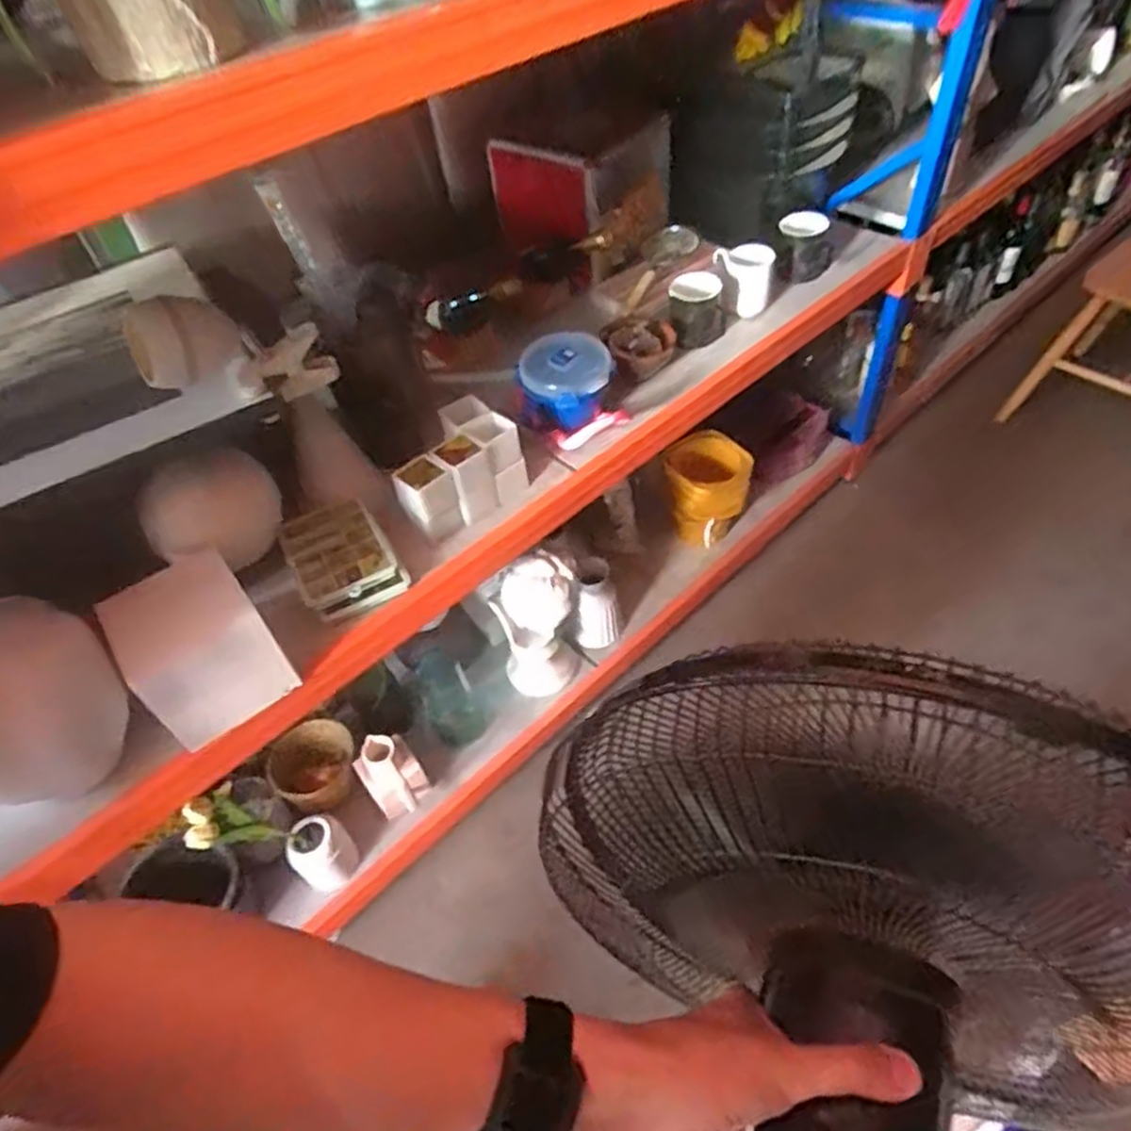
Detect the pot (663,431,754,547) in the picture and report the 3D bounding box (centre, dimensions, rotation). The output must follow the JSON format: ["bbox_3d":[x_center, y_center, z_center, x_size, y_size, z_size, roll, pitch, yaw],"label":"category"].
[{"bbox_3d":[0.311,-0.167,1.645,0.177,0.198,0.161,-4,48,4],"label":"pot"}]

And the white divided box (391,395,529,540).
[{"bbox_3d":[-0.167,-0.137,1.085,0.184,0.122,0.124,-33,53,-21],"label":"white divided box"}]

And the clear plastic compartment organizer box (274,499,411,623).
[{"bbox_3d":[-0.309,-0.013,1.027,0.127,0.052,0.182,-25,50,-15],"label":"clear plastic compartment organizer box"}]

